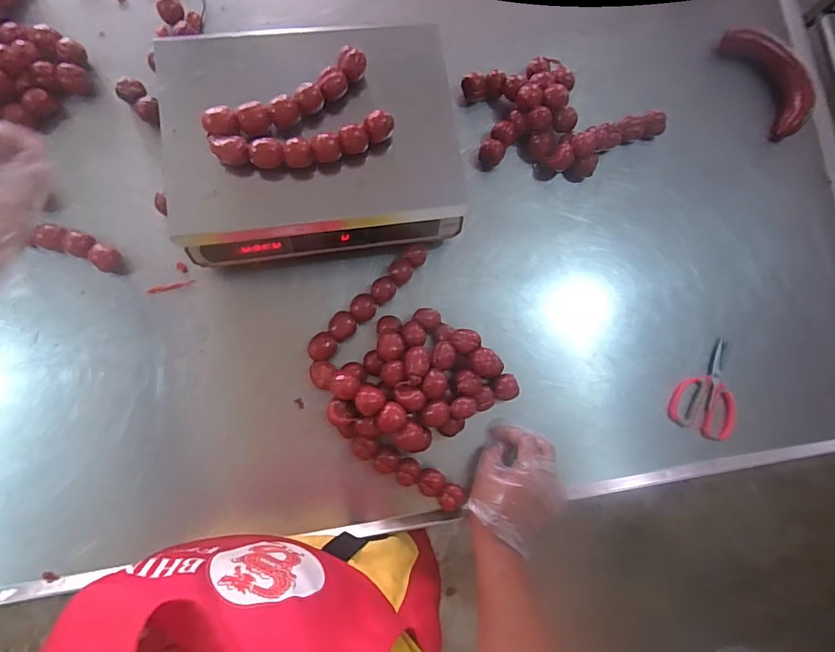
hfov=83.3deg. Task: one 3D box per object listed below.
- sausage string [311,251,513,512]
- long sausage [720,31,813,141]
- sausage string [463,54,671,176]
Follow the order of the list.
[{"bbox_3d":[-0.003,0.077,0.607,0.223,0.065,0.302,-36,86,-9],"label":"sausage string"},{"bbox_3d":[0.571,-0.404,0.752,0.089,0.035,0.192,-28,85,-8],"label":"long sausage"},{"bbox_3d":[0.229,-0.318,0.696,0.275,0.054,0.188,-11,83,-6],"label":"sausage string"}]

